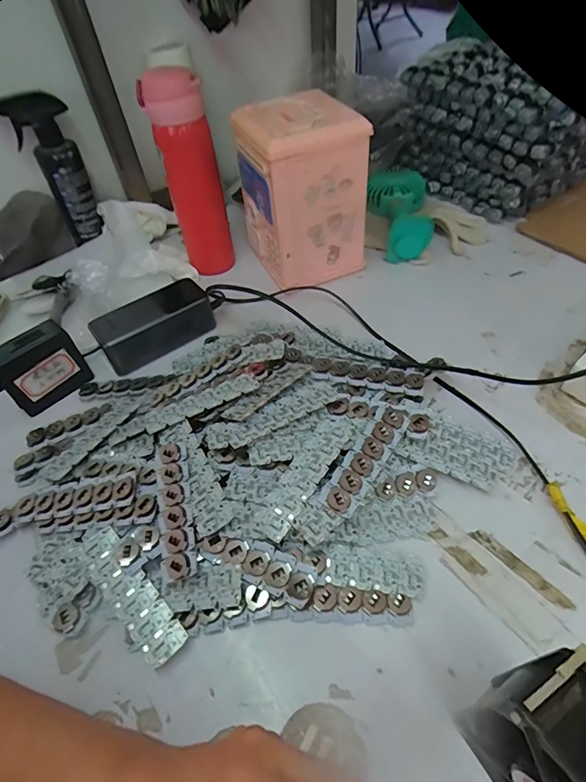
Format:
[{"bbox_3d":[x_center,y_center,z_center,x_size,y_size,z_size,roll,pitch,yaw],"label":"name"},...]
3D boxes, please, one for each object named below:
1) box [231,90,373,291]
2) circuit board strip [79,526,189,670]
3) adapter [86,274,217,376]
[{"bbox_3d":[0.010,-0.243,0.538,0.123,0.178,0.122,-20,51,-13],"label":"box"},{"bbox_3d":[-0.121,0.148,0.320,0.029,0.006,0.109,-37,64,-26],"label":"circuit board strip"},{"bbox_3d":[-0.159,-0.082,0.498,0.131,0.041,0.054,-32,55,-22],"label":"adapter"}]

